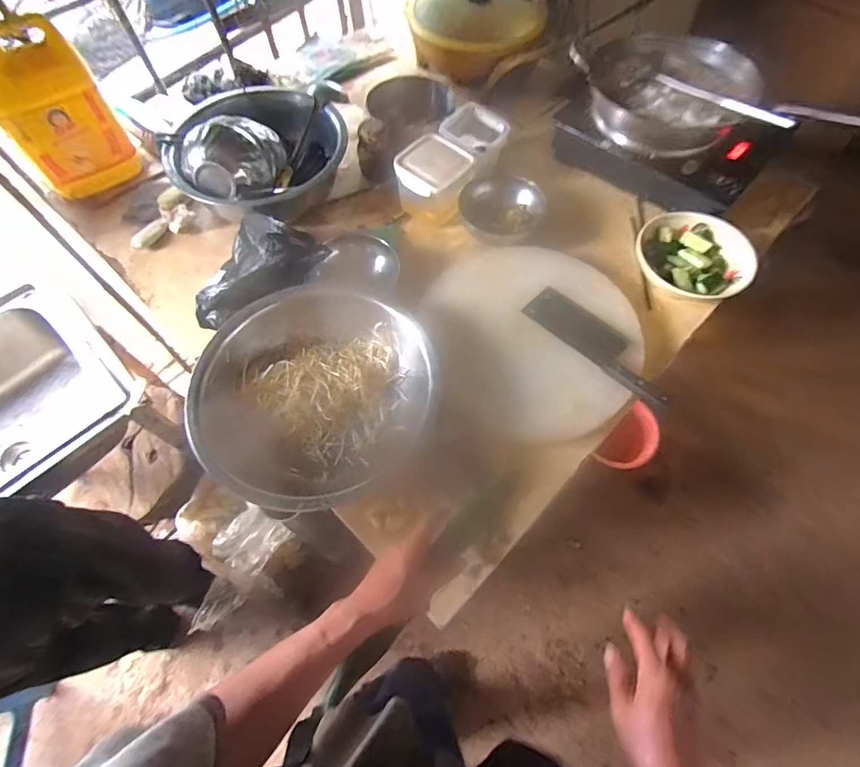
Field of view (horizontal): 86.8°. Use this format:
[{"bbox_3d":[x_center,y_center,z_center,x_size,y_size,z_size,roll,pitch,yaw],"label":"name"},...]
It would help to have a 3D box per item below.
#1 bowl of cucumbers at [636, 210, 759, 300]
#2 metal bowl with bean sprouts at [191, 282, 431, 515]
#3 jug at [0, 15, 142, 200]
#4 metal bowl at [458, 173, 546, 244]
[{"bbox_3d":[0.501,-0.235,0.858,0.153,0.065,0.192,-19,65,-9],"label":"bowl of cucumbers"},{"bbox_3d":[-0.185,0.016,0.742,0.362,0.128,0.312,-28,67,-13],"label":"metal bowl with bean sprouts"},{"bbox_3d":[-0.739,-0.538,0.897,0.192,0.253,0.179,-36,69,-17],"label":"jug"},{"bbox_3d":[0.138,-0.352,0.934,0.167,0.055,0.157,34,68,16],"label":"metal bowl"}]

